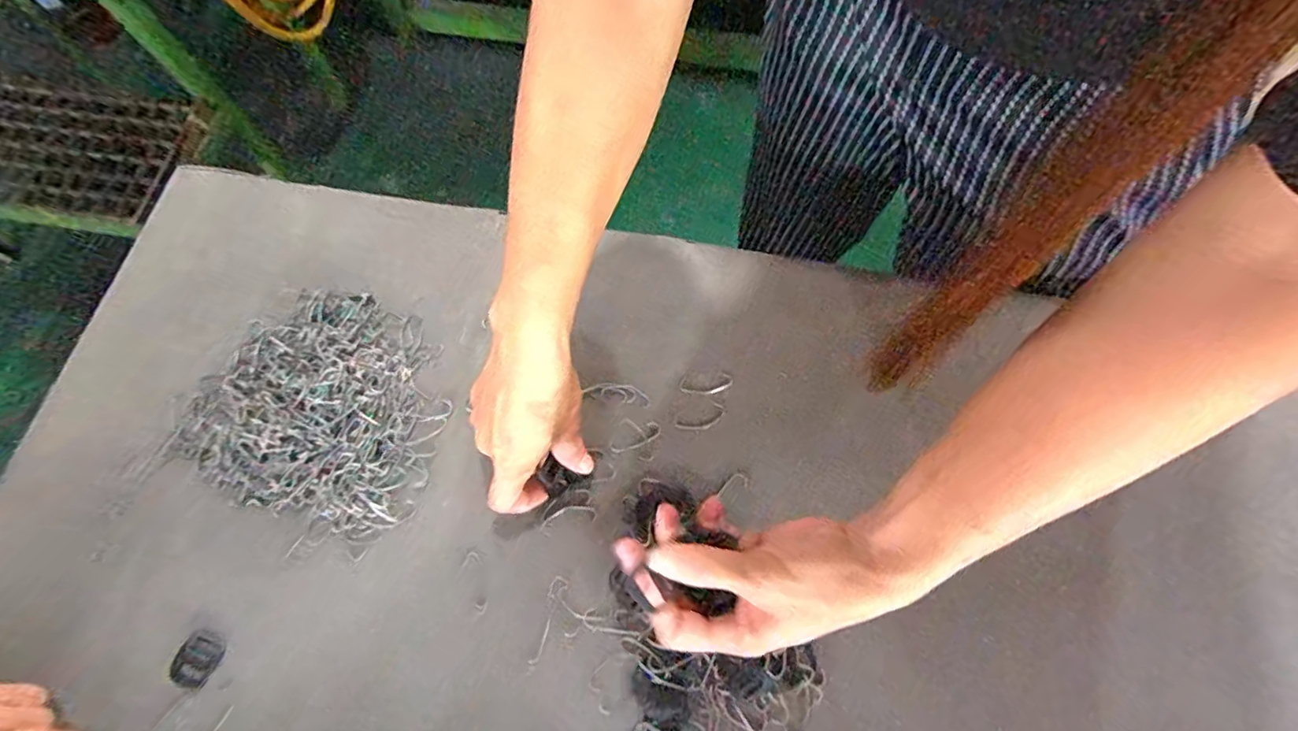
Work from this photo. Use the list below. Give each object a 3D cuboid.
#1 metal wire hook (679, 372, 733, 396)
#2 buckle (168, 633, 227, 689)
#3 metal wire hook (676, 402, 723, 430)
[{"bbox_3d":[0.043,0.014,0.431,0.039,0.004,0.015,-6,69,-1],"label":"metal wire hook"},{"bbox_3d":[-0.294,0.192,0.375,0.027,0.004,0.031,15,70,7],"label":"buckle"},{"bbox_3d":[0.039,0.040,0.423,0.037,0.004,0.014,-27,71,-9],"label":"metal wire hook"}]

